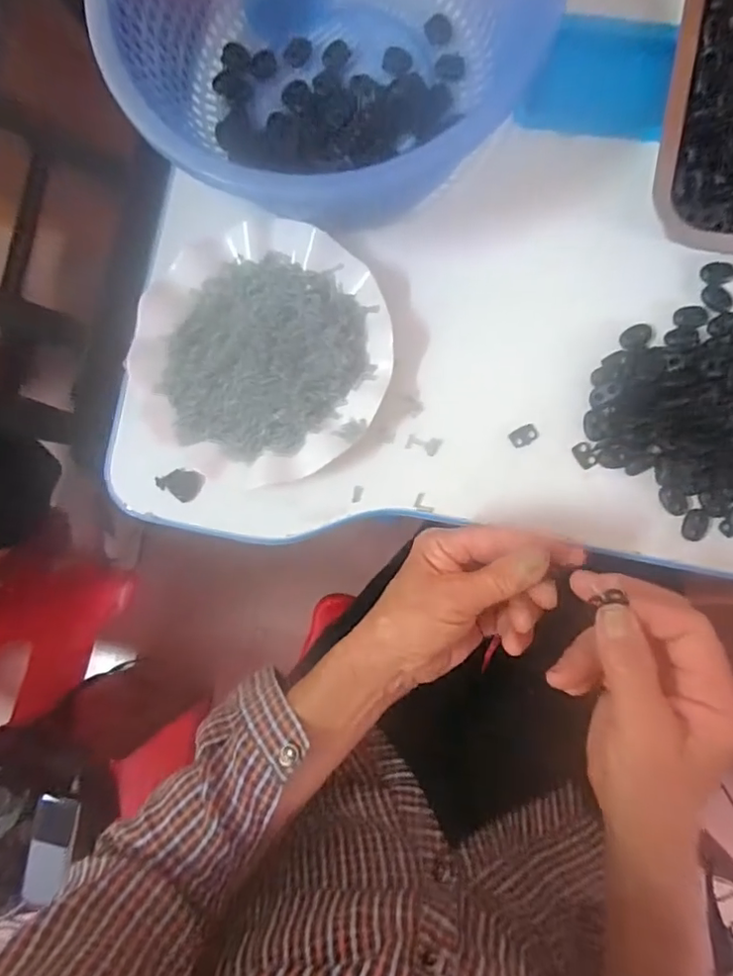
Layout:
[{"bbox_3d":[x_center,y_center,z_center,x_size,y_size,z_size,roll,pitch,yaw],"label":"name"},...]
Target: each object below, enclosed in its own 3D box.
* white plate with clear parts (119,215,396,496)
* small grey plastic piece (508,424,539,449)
[{"bbox_3d":[-0.075,-0.096,0.400,0.182,0.041,0.179,0,86,5],"label":"white plate with clear parts"},{"bbox_3d":[0.113,-0.037,0.397,0.020,0.007,0.013,-27,84,3],"label":"small grey plastic piece"}]

